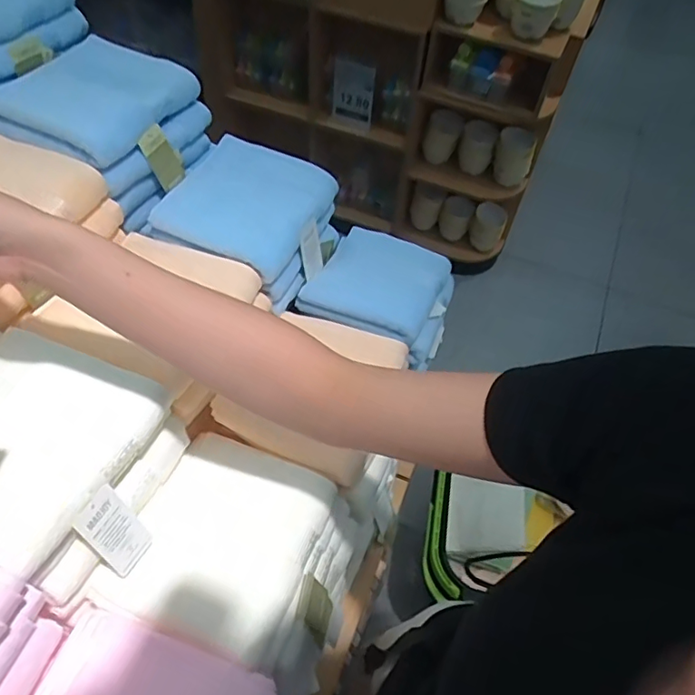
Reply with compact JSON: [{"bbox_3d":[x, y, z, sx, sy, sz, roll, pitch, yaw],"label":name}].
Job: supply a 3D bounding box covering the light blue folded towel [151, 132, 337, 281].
[{"bbox_3d":[-0.127,-0.178,0.682,0.170,0.043,0.176,21,55,11],"label":"light blue folded towel"}]

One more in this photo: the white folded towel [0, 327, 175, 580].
[{"bbox_3d":[-0.263,0.068,0.439,0.164,0.039,0.177,21,55,11],"label":"white folded towel"}]

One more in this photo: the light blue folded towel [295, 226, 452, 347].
[{"bbox_3d":[0.044,-0.091,0.727,0.160,0.042,0.180,22,55,12],"label":"light blue folded towel"}]

